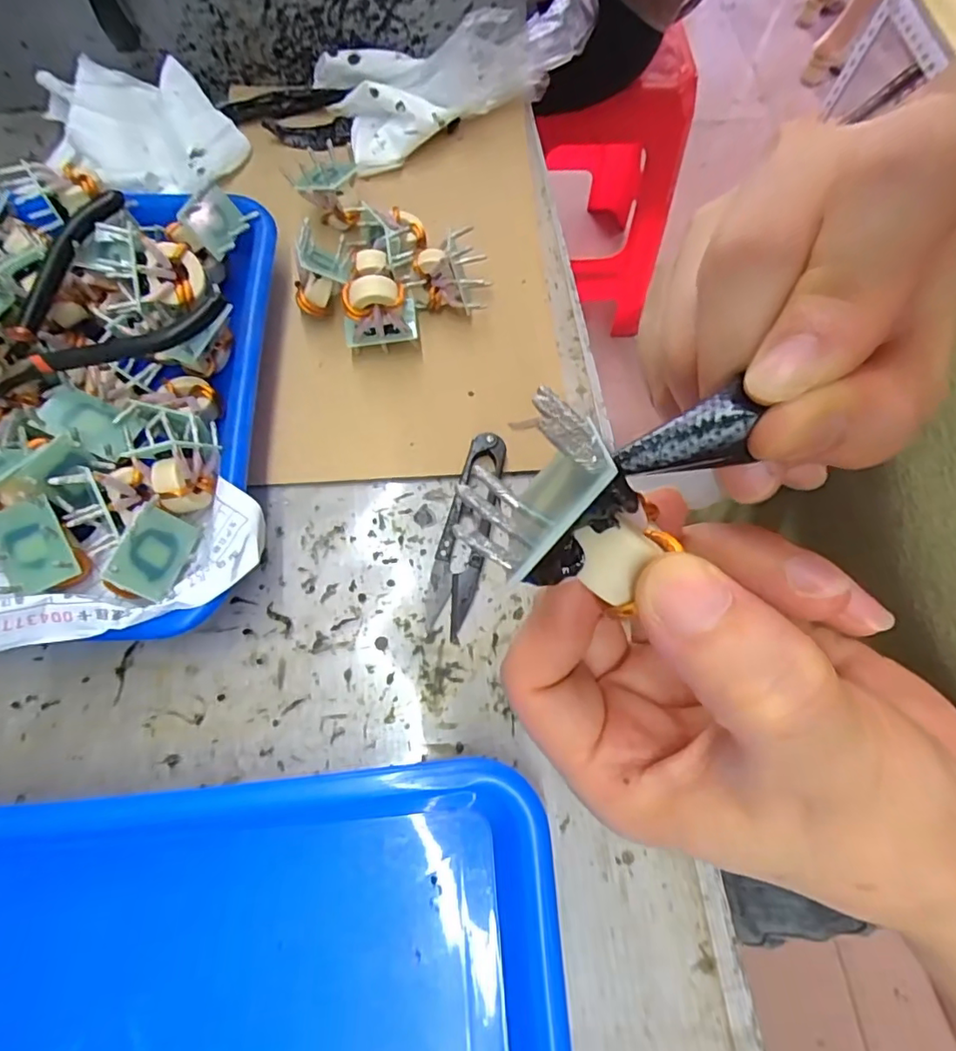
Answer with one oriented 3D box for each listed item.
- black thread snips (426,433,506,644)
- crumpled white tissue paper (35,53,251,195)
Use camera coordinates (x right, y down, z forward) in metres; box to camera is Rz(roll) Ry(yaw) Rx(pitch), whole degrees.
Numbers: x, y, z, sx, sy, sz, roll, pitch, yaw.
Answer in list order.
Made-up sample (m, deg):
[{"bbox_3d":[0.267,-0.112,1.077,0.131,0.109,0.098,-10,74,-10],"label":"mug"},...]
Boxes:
[{"bbox_3d":[-0.006,0.003,0.275,0.022,0.014,0.102,14,69,3],"label":"black thread snips"},{"bbox_3d":[-0.216,-0.246,0.347,0.122,0.038,0.094,34,71,10],"label":"crumpled white tissue paper"}]

